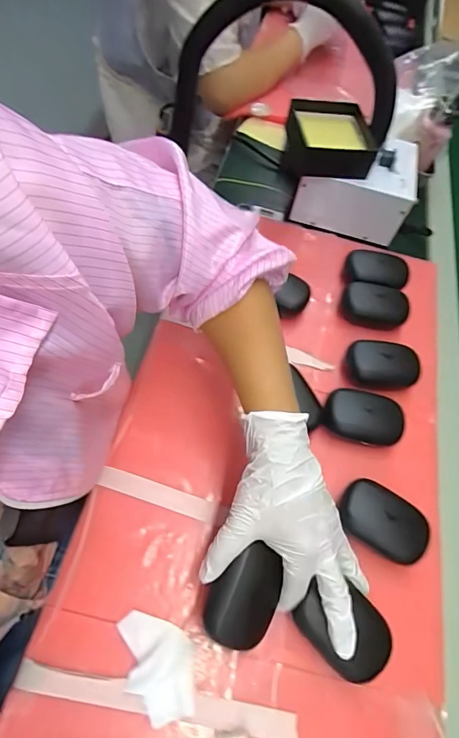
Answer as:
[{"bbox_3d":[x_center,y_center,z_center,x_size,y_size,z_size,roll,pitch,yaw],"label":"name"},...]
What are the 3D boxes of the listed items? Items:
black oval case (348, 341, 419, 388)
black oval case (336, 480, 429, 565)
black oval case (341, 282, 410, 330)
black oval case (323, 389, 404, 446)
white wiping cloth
[{"bbox_3d":[0.179,-0.004,0.484,0.080,0.030,0.055,8,60,-5],"label":"black oval case"},{"bbox_3d":[0.145,0.145,0.392,0.080,0.025,0.054,29,61,7],"label":"black oval case"},{"bbox_3d":[0.188,-0.079,0.530,0.082,0.038,0.054,10,59,-2],"label":"black oval case"},{"bbox_3d":[0.143,0.054,0.446,0.080,0.032,0.052,15,60,-1],"label":"black oval case"},{"bbox_3d":[-0.058,0.237,0.331,0.051,0.005,0.077,-8,63,-14],"label":"white wiping cloth"}]

